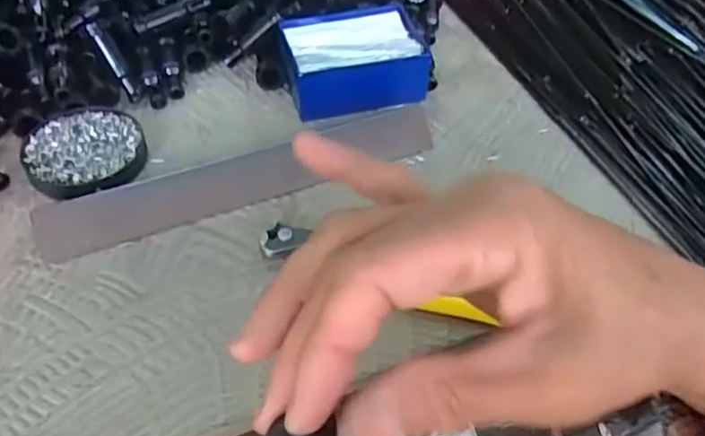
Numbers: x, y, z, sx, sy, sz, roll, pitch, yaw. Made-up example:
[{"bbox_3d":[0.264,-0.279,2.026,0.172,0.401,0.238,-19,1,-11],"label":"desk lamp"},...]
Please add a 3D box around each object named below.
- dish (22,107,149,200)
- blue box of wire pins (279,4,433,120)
[{"bbox_3d":[-0.195,-0.049,0.464,0.081,0.014,0.084,1,49,-1],"label":"dish"},{"bbox_3d":[0.002,-0.128,0.522,0.113,0.047,0.088,-10,50,-11],"label":"blue box of wire pins"}]

